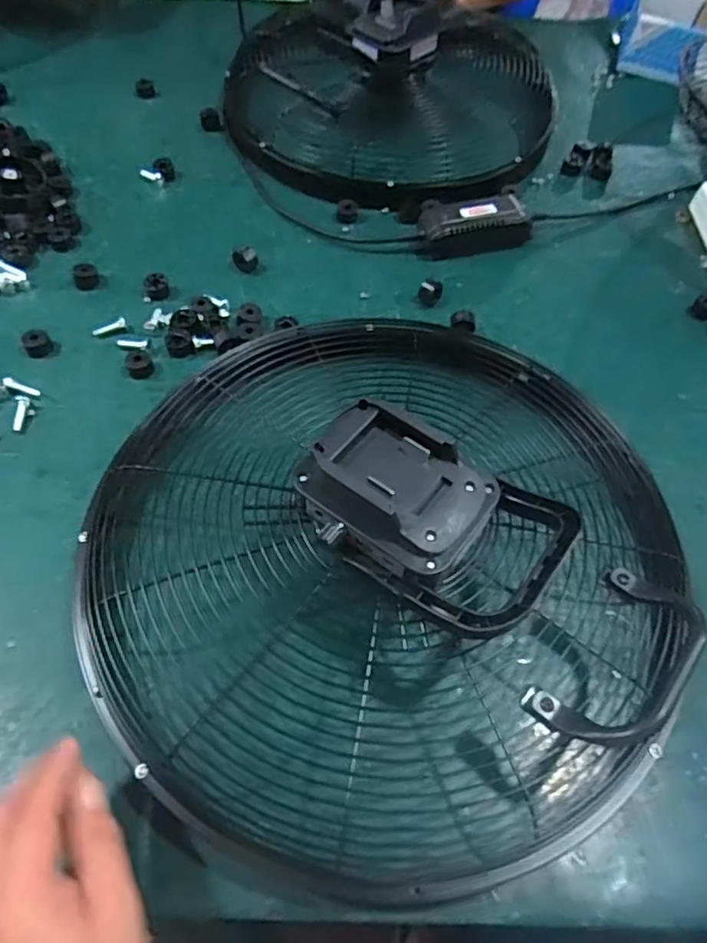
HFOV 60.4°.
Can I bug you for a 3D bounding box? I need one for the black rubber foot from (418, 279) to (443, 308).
[{"bbox_3d":[0.081,-0.189,0.641,0.023,0.026,0.021,2,56,-4],"label":"black rubber foot"}]

